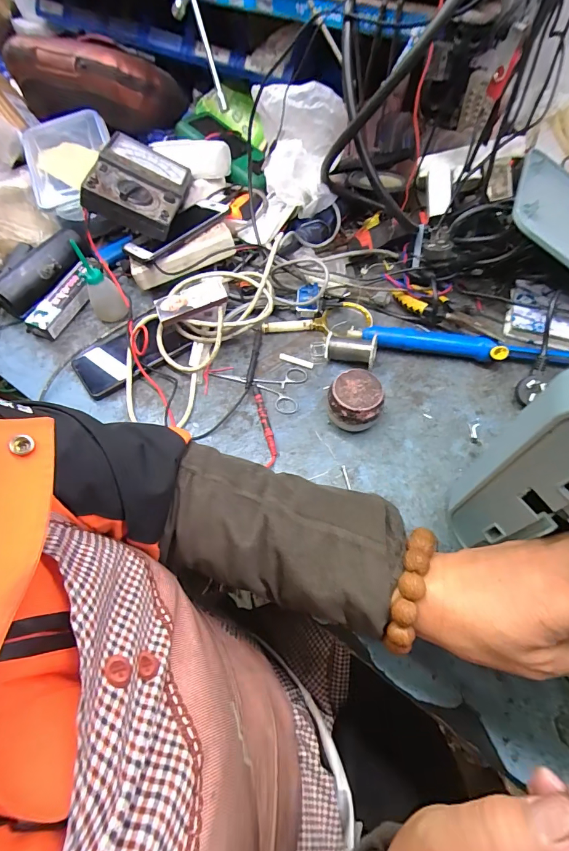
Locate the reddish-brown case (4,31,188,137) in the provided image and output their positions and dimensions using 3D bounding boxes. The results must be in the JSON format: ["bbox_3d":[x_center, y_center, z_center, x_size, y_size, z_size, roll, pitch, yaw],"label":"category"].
[{"bbox_3d":[-0.324,-0.581,0.651,0.249,0.110,0.127,22,63,14],"label":"reddish-brown case"}]

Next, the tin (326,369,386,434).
[{"bbox_3d":[0.080,-0.025,0.443,0.059,0.055,0.056,5,60,4],"label":"tin"}]

